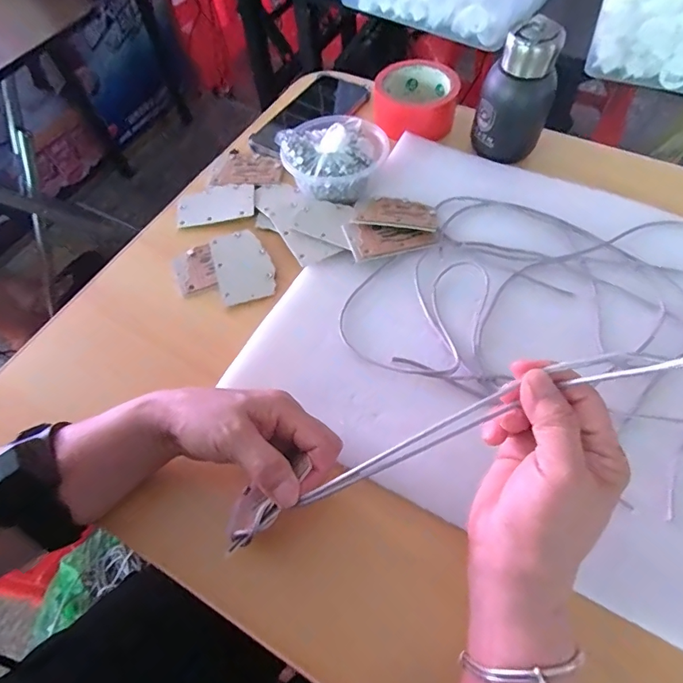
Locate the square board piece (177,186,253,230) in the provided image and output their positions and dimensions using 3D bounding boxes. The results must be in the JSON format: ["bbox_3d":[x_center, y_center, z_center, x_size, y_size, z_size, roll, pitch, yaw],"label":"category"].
[{"bbox_3d":[-0.138,-0.152,0.491,0.083,0.007,0.053,-8,61,-1],"label":"square board piece"}]

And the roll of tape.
[{"bbox_3d":[0.087,-0.293,0.537,0.098,0.043,0.088,3,61,5],"label":"roll of tape"}]

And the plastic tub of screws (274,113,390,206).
[{"bbox_3d":[-0.004,-0.202,0.465,0.100,0.054,0.096,-1,61,3],"label":"plastic tub of screws"}]

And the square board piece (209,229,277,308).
[{"bbox_3d":[-0.099,-0.076,0.445,0.056,0.006,0.086,-21,62,-8],"label":"square board piece"}]

